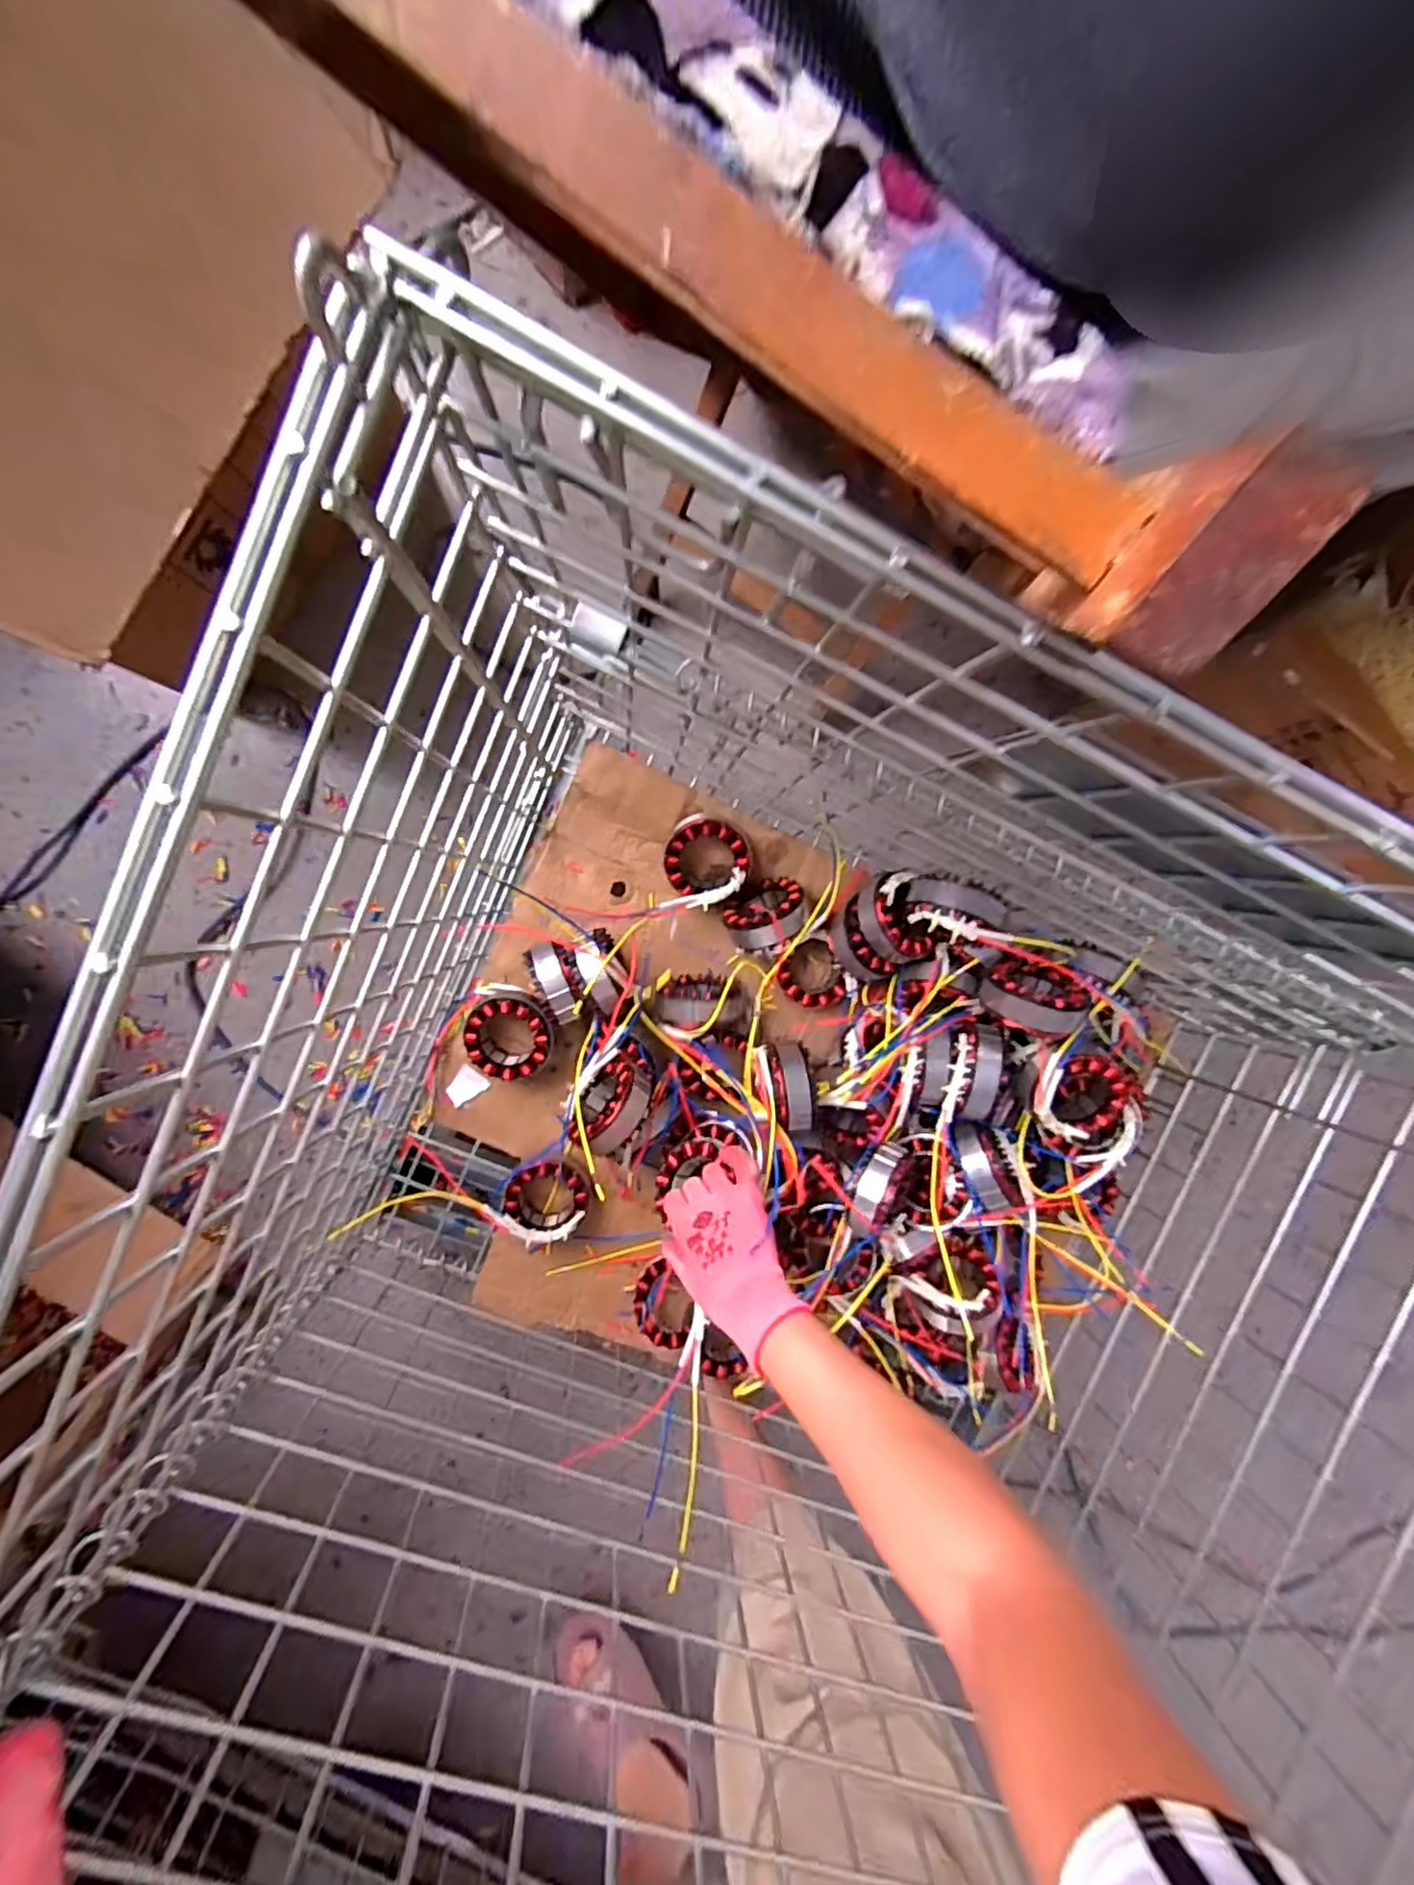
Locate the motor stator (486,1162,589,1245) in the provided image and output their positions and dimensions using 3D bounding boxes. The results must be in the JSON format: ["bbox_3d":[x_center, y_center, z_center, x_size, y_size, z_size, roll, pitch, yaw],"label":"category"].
[{"bbox_3d":[-0.165,0.261,0.685,0.090,0.051,0.079,23,92,-8],"label":"motor stator"}]

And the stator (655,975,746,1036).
[{"bbox_3d":[-0.003,0.067,0.670,0.090,0.083,0.053,-2,95,-6],"label":"stator"}]

